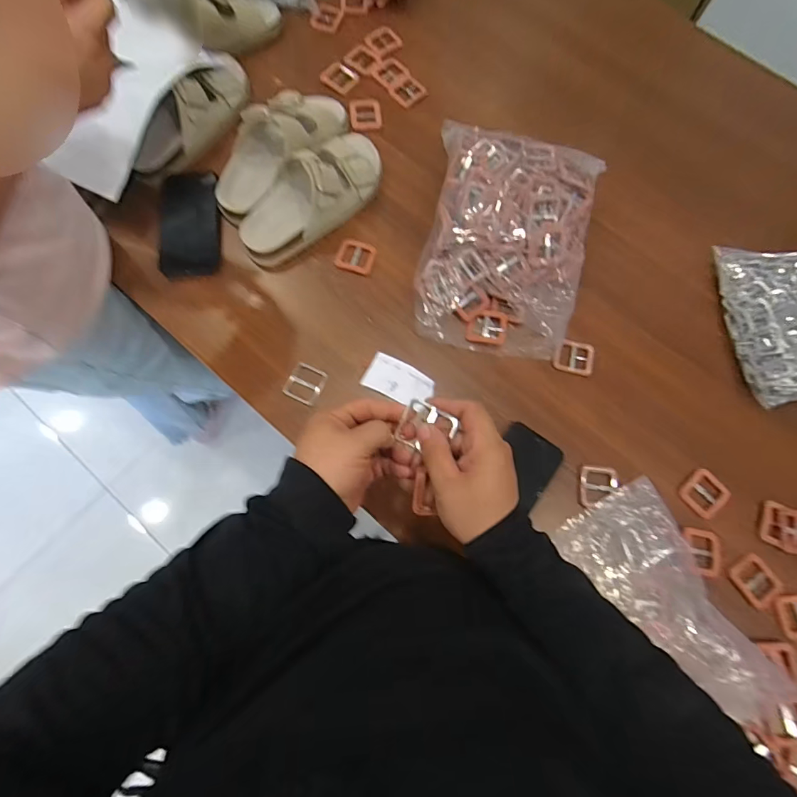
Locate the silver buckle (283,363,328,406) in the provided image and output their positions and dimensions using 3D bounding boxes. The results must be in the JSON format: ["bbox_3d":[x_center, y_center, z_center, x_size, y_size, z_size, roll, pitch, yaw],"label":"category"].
[{"bbox_3d":[-0.121,-0.019,0.544,0.046,0.005,0.047,23,85,3],"label":"silver buckle"}]

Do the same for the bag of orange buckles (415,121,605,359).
[{"bbox_3d":[0.144,-0.220,0.563,0.210,0.082,0.303,13,75,2],"label":"bag of orange buckles"}]

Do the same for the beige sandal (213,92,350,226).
[{"bbox_3d":[-0.169,-0.358,0.585,0.093,0.071,0.239,39,77,8],"label":"beige sandal"}]

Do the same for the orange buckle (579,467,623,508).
[{"bbox_3d":[0.245,0.107,0.509,0.043,0.007,0.050,4,75,-1],"label":"orange buckle"}]

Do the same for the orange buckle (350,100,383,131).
[{"bbox_3d":[-0.051,-0.442,0.651,0.048,0.005,0.057,-5,75,-3],"label":"orange buckle"}]

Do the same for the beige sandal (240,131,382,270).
[{"bbox_3d":[-0.115,-0.286,0.574,0.239,0.077,0.096,-44,80,-12],"label":"beige sandal"}]

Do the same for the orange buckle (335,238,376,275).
[{"bbox_3d":[-0.060,-0.199,0.589,0.052,0.011,0.044,16,75,3],"label":"orange buckle"}]

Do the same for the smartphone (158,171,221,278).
[{"bbox_3d":[-0.289,-0.242,0.583,0.076,0.009,0.156,-3,79,-8],"label":"smartphone"}]

